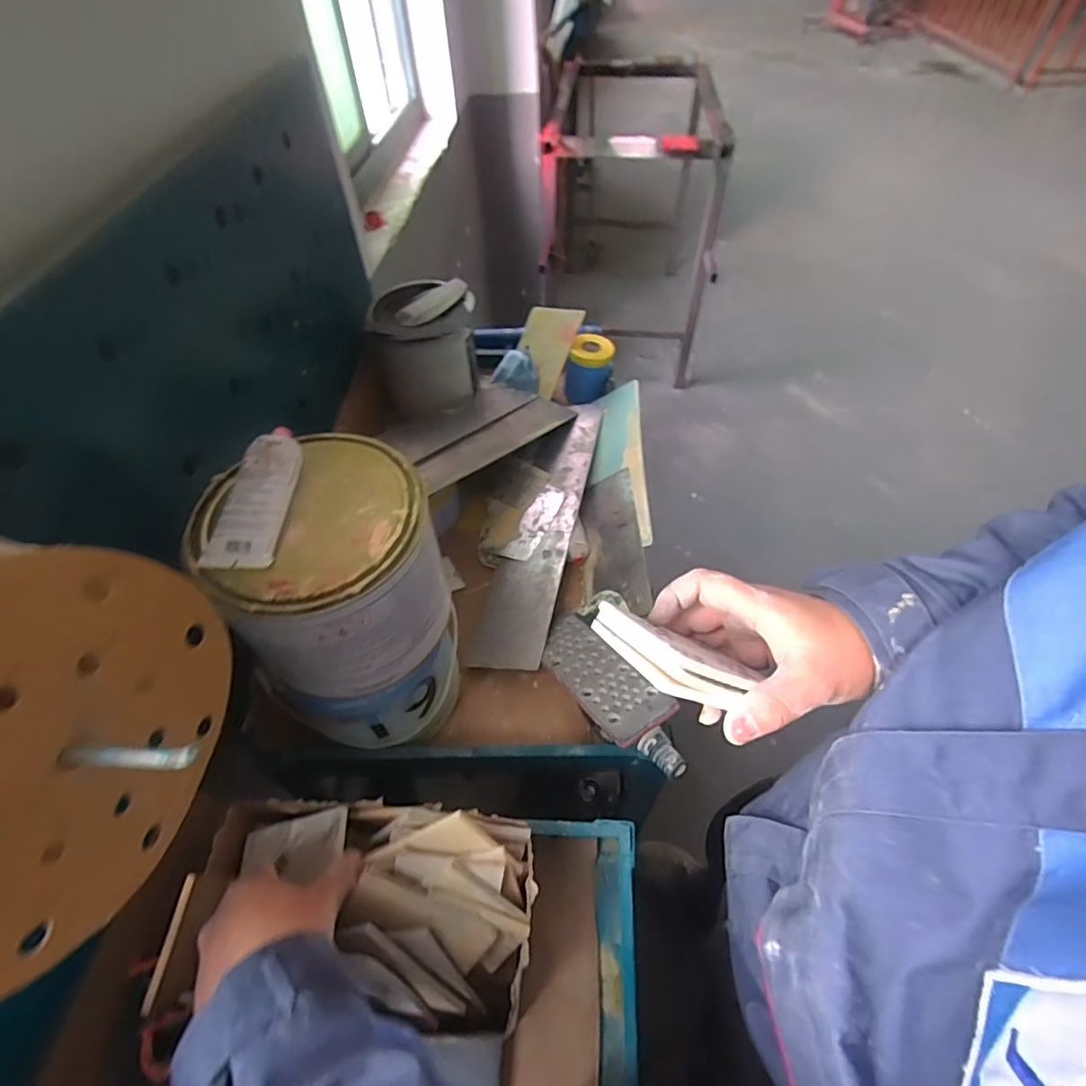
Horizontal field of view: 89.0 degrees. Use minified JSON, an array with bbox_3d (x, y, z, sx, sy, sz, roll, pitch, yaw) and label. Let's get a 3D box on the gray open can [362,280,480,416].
[{"bbox_3d":[-0.183,-0.311,0.877,0.152,0.148,0.168,-12,52,-8],"label":"gray open can"}]

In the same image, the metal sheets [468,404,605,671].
[{"bbox_3d":[0.003,-0.038,0.740,0.087,0.017,0.448,9,52,9],"label":"metal sheets"}]

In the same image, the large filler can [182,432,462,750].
[{"bbox_3d":[-0.158,0.056,0.473,0.154,0.246,0.168,-1,51,1],"label":"large filler can"}]

